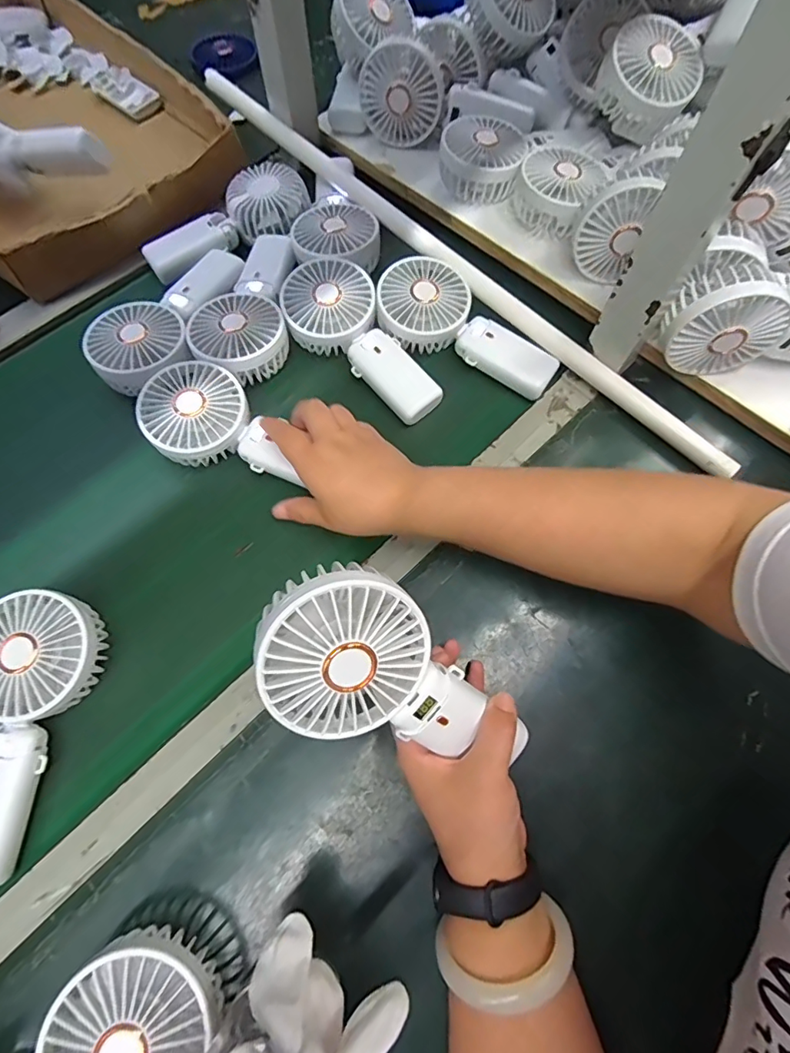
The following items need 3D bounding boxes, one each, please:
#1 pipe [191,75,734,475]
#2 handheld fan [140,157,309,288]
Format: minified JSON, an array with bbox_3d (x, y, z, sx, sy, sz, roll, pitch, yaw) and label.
[{"bbox_3d":[0.043,-0.272,0.497,0.670,0.029,0.028,42,75,13],"label":"pipe"},{"bbox_3d":[-0.176,-0.319,0.526,0.178,0.034,0.071,-34,69,-11],"label":"handheld fan"}]

